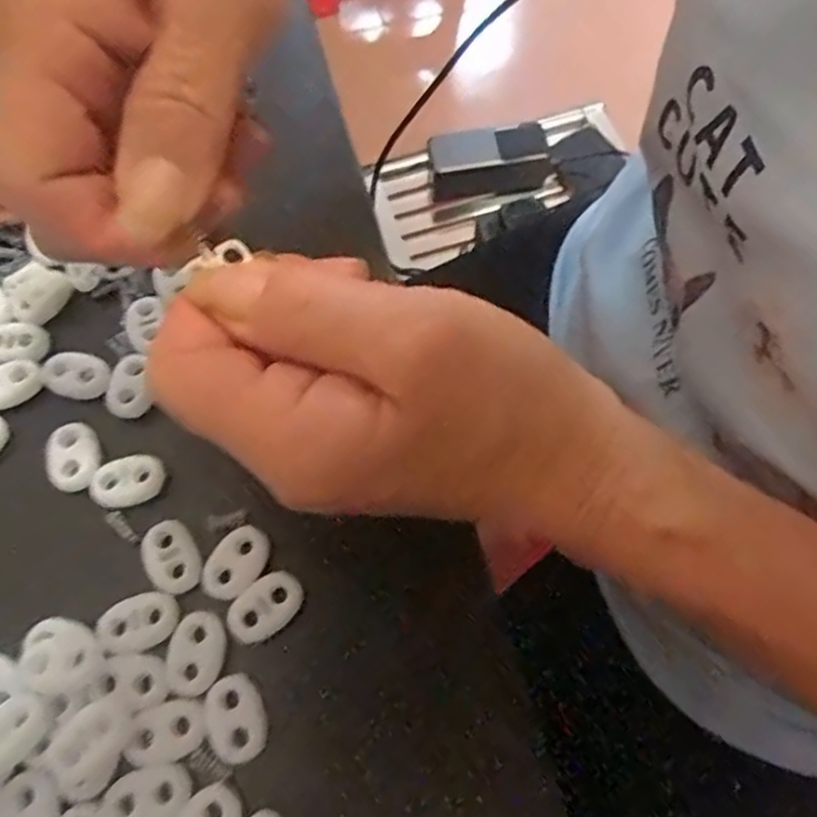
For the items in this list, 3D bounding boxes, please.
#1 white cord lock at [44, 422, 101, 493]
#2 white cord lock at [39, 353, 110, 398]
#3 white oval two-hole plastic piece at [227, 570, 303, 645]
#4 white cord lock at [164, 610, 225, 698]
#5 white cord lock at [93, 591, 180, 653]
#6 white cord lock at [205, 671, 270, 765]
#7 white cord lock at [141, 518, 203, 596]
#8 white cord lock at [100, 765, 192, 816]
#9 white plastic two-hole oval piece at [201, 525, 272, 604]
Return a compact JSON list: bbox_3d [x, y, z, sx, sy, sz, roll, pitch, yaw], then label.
[{"bbox_3d":[-0.108,0.015,0.230,0.016,0.005,0.022,-12,67,-2],"label":"white cord lock"},{"bbox_3d":[-0.113,-0.012,0.243,0.023,0.004,0.016,12,68,8],"label":"white cord lock"},{"bbox_3d":[-0.042,0.057,0.207,0.023,0.004,0.015,-41,71,-13],"label":"white oval two-hole plastic piece"},{"bbox_3d":[-0.061,0.070,0.204,0.015,0.004,0.023,9,68,7],"label":"white cord lock"},{"bbox_3d":[-0.079,0.062,0.206,0.023,0.004,0.015,-20,68,-5],"label":"white cord lock"},{"bbox_3d":[-0.048,0.085,0.195,0.015,0.004,0.022,-24,68,-7],"label":"white cord lock"},{"bbox_3d":[-0.072,0.044,0.214,0.015,0.004,0.022,-28,68,-8],"label":"white cord lock"},{"bbox_3d":[-0.070,0.104,0.189,0.023,0.004,0.014,-14,67,-3],"label":"white cord lock"},{"bbox_3d":[-0.052,0.046,0.212,0.014,0.004,0.023,29,72,14],"label":"white plastic two-hole oval piece"}]

